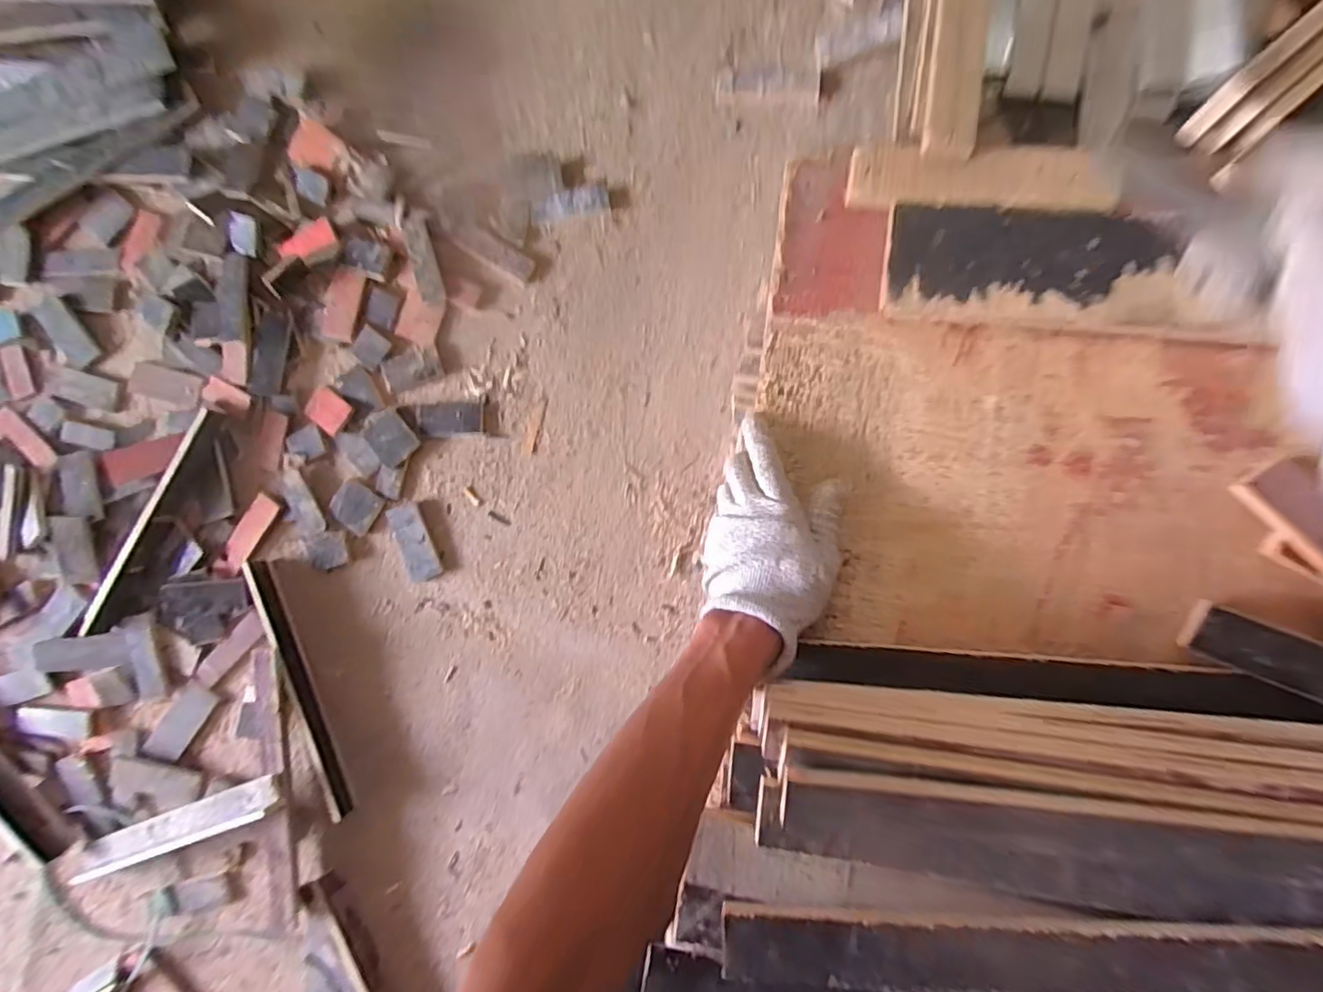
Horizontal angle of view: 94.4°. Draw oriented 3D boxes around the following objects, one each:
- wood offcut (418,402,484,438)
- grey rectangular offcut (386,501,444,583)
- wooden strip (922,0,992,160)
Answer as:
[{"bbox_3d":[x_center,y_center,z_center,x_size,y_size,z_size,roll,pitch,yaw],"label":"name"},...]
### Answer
[{"bbox_3d":[-0.416,-0.153,1.218,0.132,0.012,0.066,-4,88,4],"label":"wood offcut"},{"bbox_3d":[-0.492,0.091,1.218,0.072,0.029,0.159,-21,90,1],"label":"grey rectangular offcut"},{"bbox_3d":[0.228,-0.351,0.467,0.038,0.013,0.189,7,86,27],"label":"wooden strip"}]

